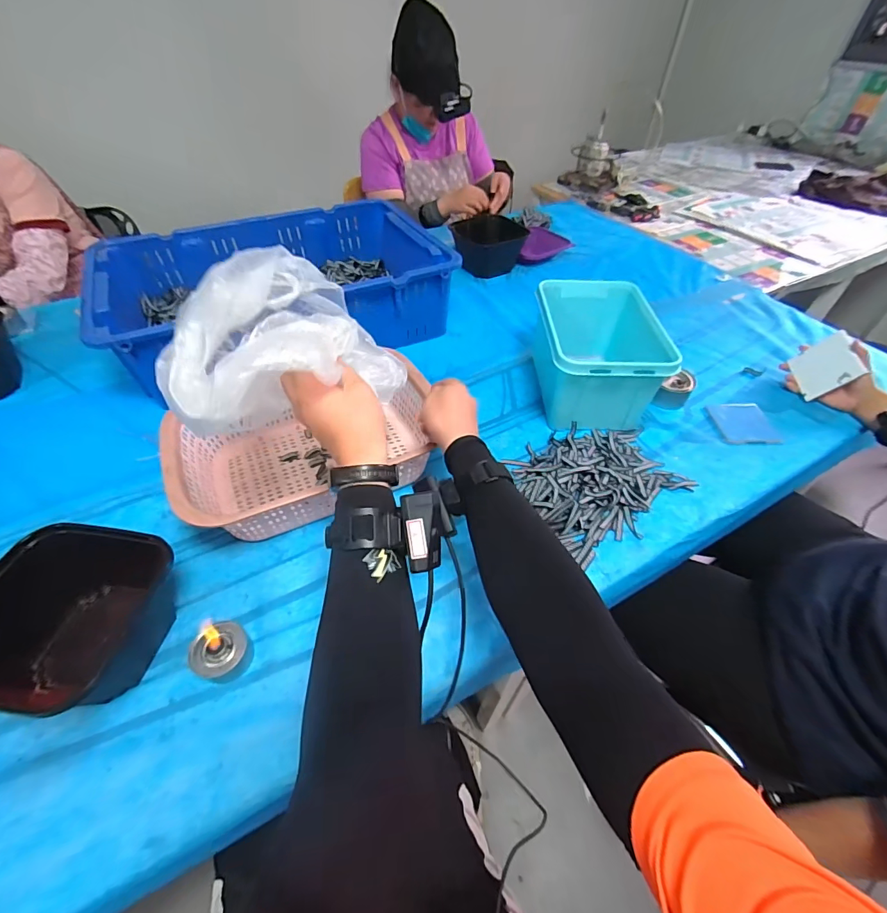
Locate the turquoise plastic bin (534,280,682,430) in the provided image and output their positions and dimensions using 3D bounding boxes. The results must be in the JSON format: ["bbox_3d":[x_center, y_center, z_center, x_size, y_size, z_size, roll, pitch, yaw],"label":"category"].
[{"bbox_3d":[0.269,-0.190,0.773,0.192,0.146,0.268,2,50,3],"label":"turquoise plastic bin"}]

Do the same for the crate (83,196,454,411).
[{"bbox_3d":[-0.345,-0.362,0.913,0.658,0.160,0.440,-19,51,-17],"label":"crate"}]

